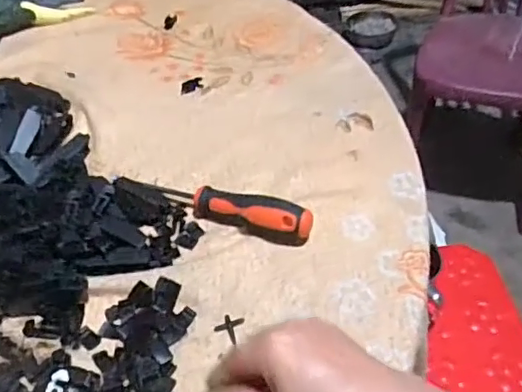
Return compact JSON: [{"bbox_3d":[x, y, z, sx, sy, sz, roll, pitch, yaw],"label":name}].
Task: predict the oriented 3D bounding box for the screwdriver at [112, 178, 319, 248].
[{"bbox_3d":[-0.042,0.007,0.505,0.180,0.035,0.029,15,50,18],"label":"screwdriver"}]

